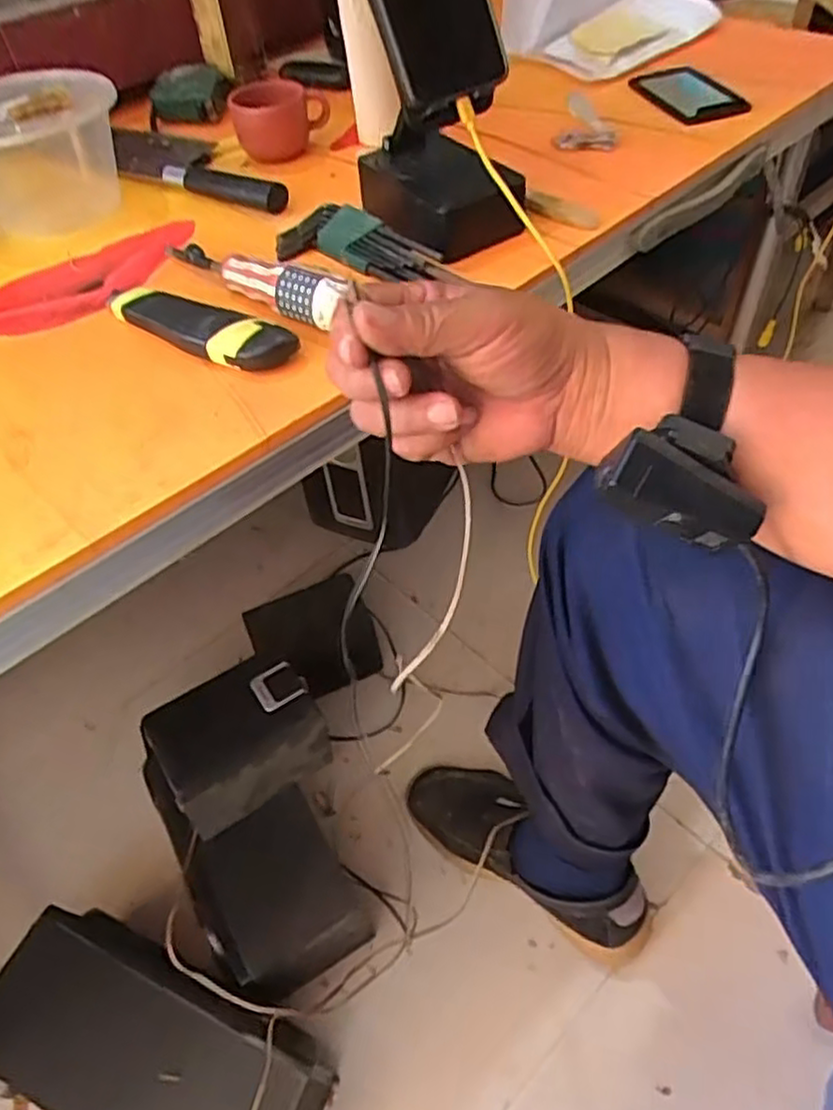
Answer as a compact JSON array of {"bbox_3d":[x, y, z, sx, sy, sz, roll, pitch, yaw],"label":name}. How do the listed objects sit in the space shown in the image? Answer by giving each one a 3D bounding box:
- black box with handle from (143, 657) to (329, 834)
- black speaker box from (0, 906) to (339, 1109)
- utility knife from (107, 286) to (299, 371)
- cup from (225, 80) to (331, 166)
[{"bbox_3d":[-0.162,0.172,0.656,0.143,0.096,0.097,-31,55,-20],"label":"black box with handle"},{"bbox_3d":[-0.216,0.417,0.595,0.271,0.117,0.126,18,54,19],"label":"black speaker box"},{"bbox_3d":[-0.143,-0.149,0.450,0.149,0.019,0.034,26,57,23],"label":"utility knife"},{"bbox_3d":[-0.115,-0.371,0.611,0.082,0.053,0.051,-11,51,-4],"label":"cup"}]

